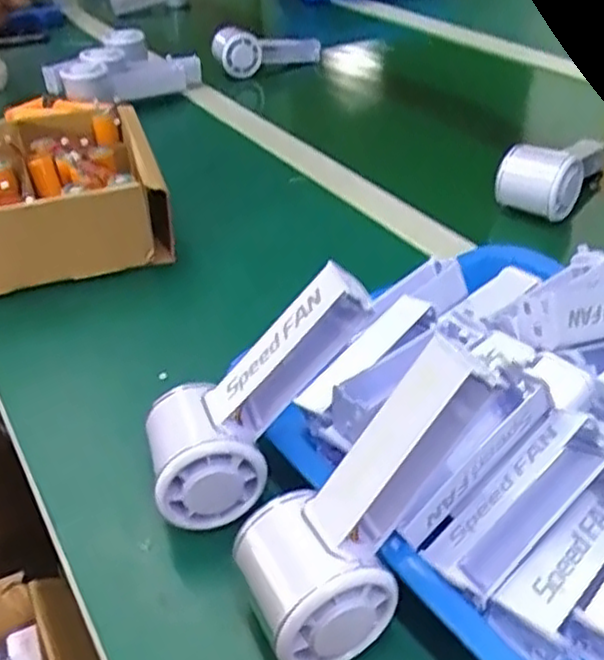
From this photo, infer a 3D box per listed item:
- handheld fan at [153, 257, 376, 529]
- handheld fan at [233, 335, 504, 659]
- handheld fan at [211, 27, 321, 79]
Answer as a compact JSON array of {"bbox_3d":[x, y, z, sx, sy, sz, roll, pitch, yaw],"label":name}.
[{"bbox_3d":[-0.028,0.029,0.384,0.150,0.055,0.056,-51,46,3],"label":"handheld fan"},{"bbox_3d":[0.024,0.069,0.317,0.058,0.058,0.144,37,97,41],"label":"handheld fan"},{"bbox_3d":[-0.048,-0.418,1.081,0.182,0.061,0.044,-22,40,-24],"label":"handheld fan"}]

